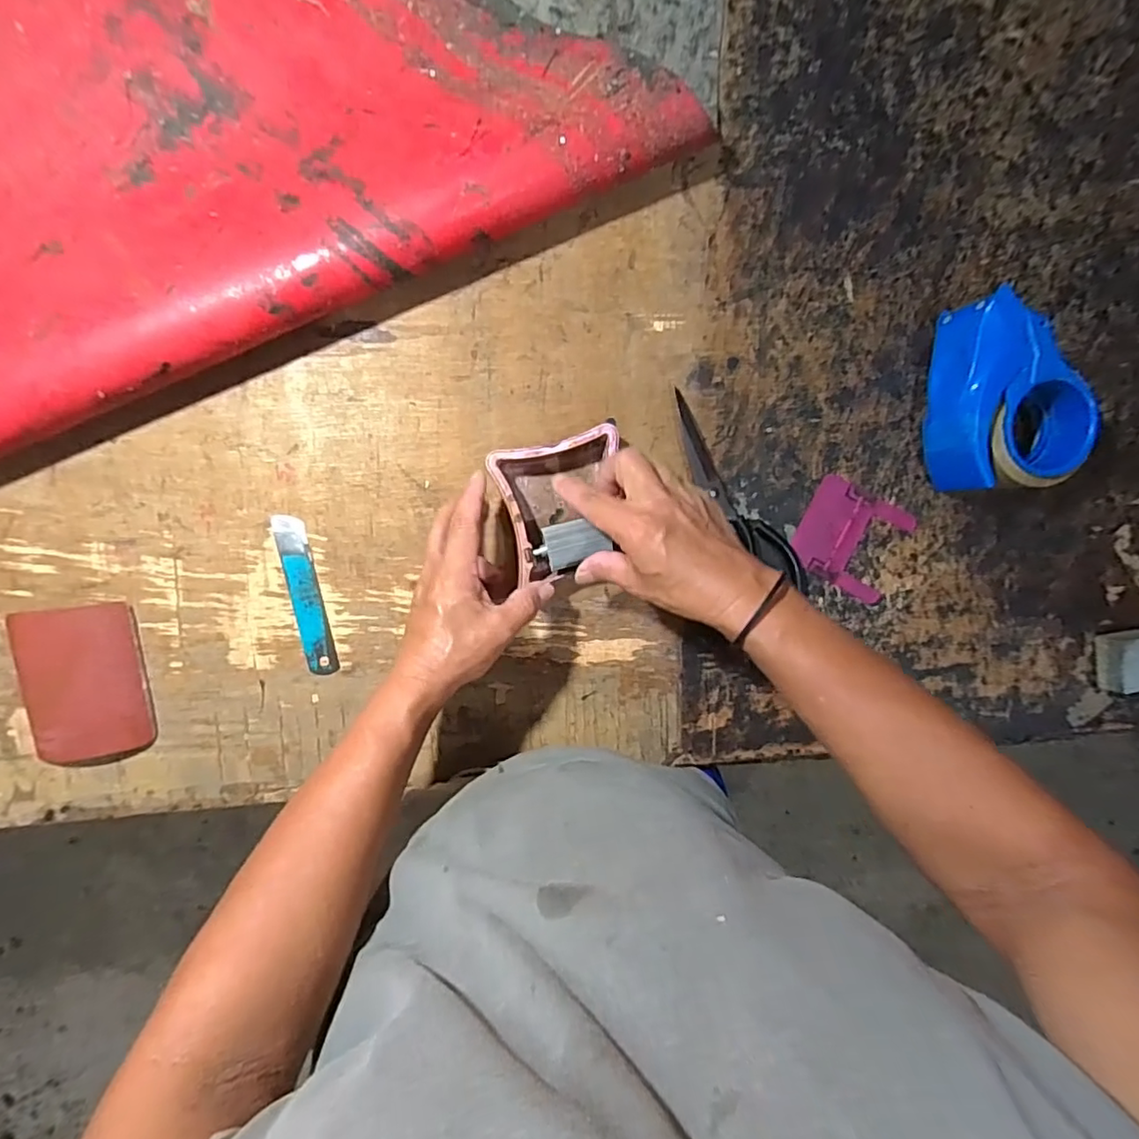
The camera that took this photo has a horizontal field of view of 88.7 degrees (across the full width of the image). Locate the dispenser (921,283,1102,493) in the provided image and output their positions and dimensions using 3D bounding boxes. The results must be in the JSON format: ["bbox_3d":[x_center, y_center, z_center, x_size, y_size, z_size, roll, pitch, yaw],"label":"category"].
[{"bbox_3d":[0.365,-0.142,0.486,0.105,0.064,0.146,-2,97,-7],"label":"dispenser"}]

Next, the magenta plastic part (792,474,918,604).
[{"bbox_3d":[0.250,-0.027,0.516,0.096,0.004,0.084,27,92,-9],"label":"magenta plastic part"}]

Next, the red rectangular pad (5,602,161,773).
[{"bbox_3d":[-0.373,0.090,0.450,0.086,0.005,0.123,-6,97,-6],"label":"red rectangular pad"}]

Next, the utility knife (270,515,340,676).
[{"bbox_3d":[-0.212,0.021,0.469,0.024,0.004,0.130,-12,98,-6],"label":"utility knife"}]

